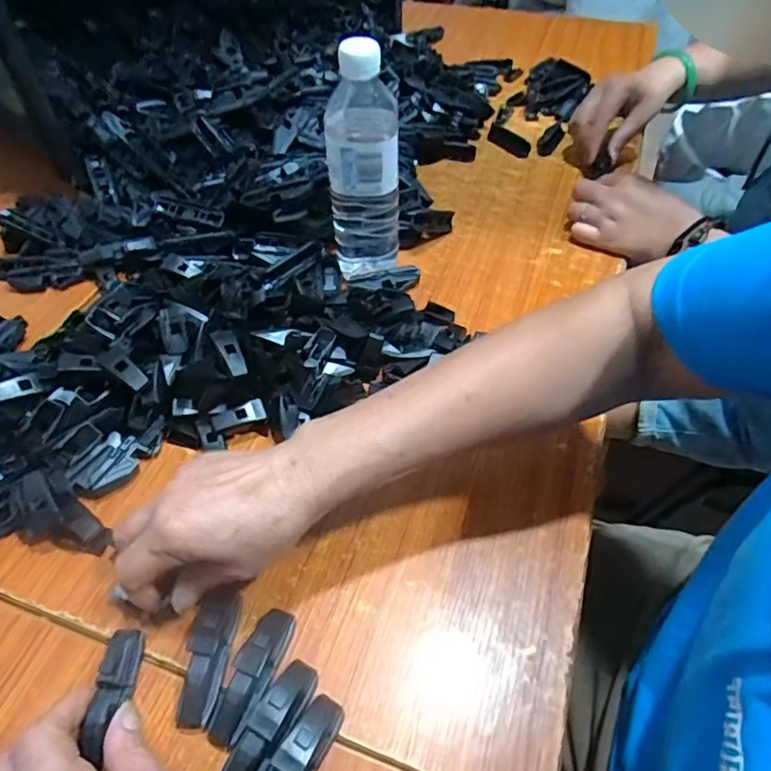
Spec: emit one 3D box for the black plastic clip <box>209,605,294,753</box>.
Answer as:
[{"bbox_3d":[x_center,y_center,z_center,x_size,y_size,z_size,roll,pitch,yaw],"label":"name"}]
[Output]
[{"bbox_3d":[-0.078,0.170,0.331,0.020,0.023,0.076,16,53,15],"label":"black plastic clip"}]

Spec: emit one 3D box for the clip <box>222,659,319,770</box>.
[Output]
[{"bbox_3d":[-0.065,0.191,0.310,0.023,0.027,0.076,23,55,20],"label":"clip"}]

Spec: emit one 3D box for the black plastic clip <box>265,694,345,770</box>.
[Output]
[{"bbox_3d":[-0.050,0.205,0.300,0.021,0.024,0.077,27,56,22],"label":"black plastic clip"}]

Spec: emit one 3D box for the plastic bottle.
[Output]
[{"bbox_3d":[-0.019,-0.197,0.508,0.061,0.201,0.063,2,50,1],"label":"plastic bottle"}]

